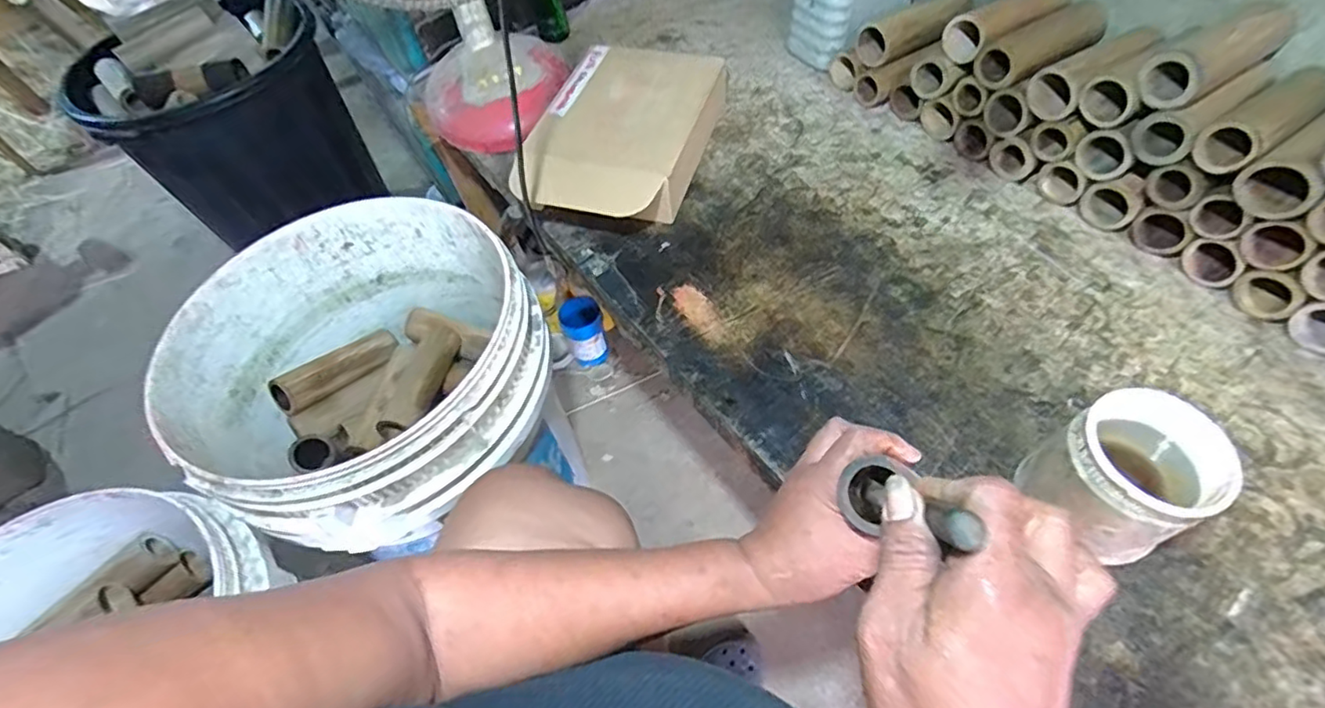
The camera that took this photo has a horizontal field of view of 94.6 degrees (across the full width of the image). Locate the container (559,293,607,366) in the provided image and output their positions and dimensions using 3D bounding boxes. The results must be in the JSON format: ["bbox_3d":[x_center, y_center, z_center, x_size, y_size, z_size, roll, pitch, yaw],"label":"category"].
[{"bbox_3d":[-0.165,-0.046,1.295,0.085,0.117,0.097,-15,53,-6],"label":"container"}]

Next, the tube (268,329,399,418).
[{"bbox_3d":[-0.475,0.018,0.900,0.064,0.043,0.185,30,47,25],"label":"tube"}]

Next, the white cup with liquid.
[{"bbox_3d":[0.352,0.103,0.476,0.097,0.124,0.094,-3,53,3],"label":"white cup with liquid"}]

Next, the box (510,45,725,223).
[{"bbox_3d":[-0.054,-0.282,0.819,0.205,0.090,0.322,14,56,15],"label":"box"}]

